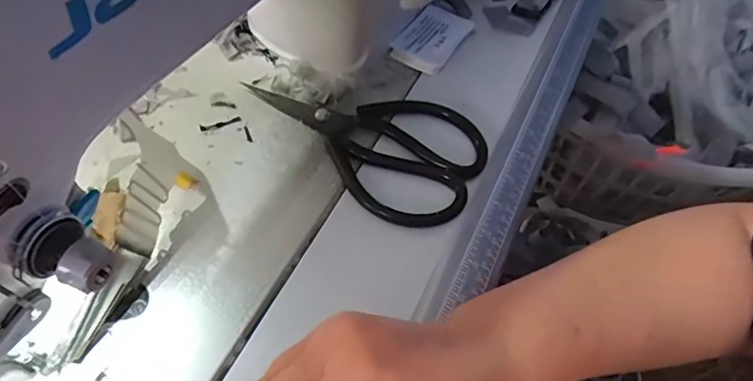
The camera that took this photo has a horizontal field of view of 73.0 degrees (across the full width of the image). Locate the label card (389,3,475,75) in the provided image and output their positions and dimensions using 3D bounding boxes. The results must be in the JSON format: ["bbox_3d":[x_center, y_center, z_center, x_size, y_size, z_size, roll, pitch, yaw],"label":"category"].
[{"bbox_3d":[0.049,-0.129,0.433,0.045,0.016,0.073,27,58,14],"label":"label card"}]

